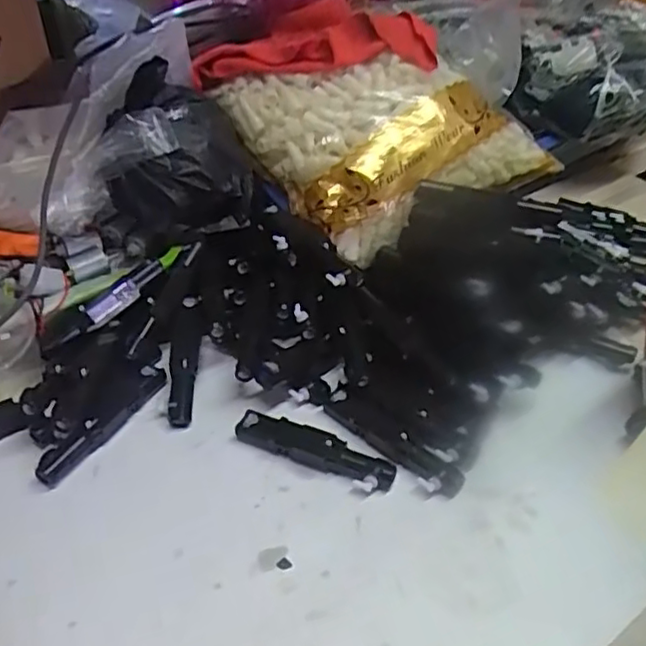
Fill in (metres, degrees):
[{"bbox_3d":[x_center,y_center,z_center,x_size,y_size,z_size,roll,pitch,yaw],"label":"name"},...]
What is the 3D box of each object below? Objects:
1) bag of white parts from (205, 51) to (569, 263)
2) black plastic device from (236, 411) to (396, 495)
[{"bbox_3d":[0.058,-0.151,0.582,0.301,0.110,0.158,-3,41,-3],"label":"bag of white parts"},{"bbox_3d":[-0.006,0.093,0.475,0.118,0.019,0.024,17,44,18],"label":"black plastic device"}]

